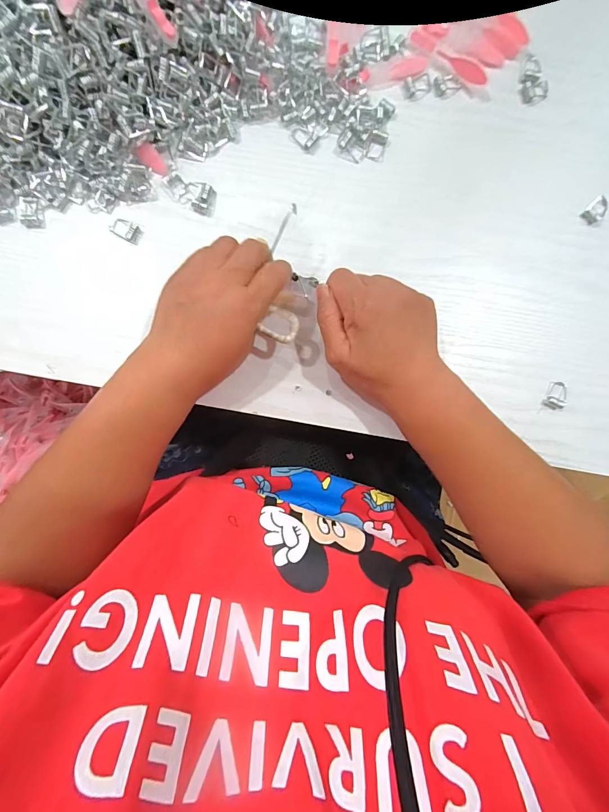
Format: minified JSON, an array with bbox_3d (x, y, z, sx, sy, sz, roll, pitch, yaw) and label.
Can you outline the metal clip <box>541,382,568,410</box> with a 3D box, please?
[{"bbox_3d":[0.220,-0.010,0.327,0.017,0.012,0.026,26,88,-3],"label":"metal clip"}]

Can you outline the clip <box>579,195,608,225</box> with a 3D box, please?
[{"bbox_3d":[0.261,-0.175,0.338,0.017,0.004,0.030,44,87,-2],"label":"clip"}]

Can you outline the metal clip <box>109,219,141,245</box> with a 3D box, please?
[{"bbox_3d":[-0.148,-0.147,0.316,0.024,0.004,0.016,24,88,-3],"label":"metal clip"}]

